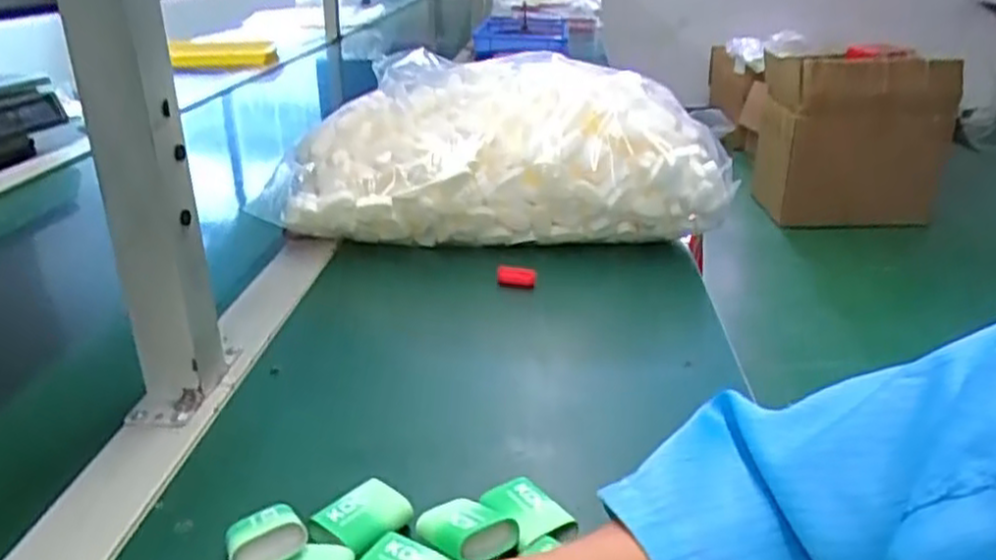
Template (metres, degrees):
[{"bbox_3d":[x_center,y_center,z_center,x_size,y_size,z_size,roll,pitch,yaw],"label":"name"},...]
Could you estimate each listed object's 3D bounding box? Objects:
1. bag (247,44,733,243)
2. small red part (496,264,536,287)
[{"bbox_3d":[0.000,-0.115,0.757,0.431,0.181,0.163,2,14,8],"label":"bag"},{"bbox_3d":[0.017,-0.003,0.680,0.033,0.018,0.016,1,14,4],"label":"small red part"}]

